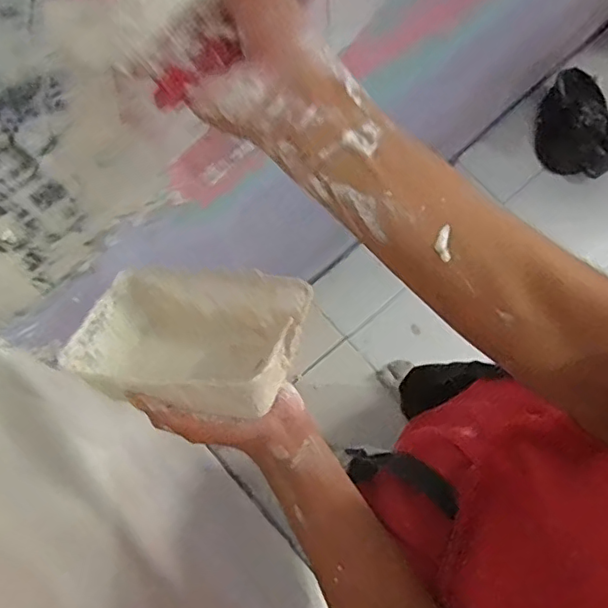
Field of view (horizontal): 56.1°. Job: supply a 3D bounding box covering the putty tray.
[{"bbox_3d":[-0.093,0.025,0.471,0.180,0.049,0.110,5,76,1],"label":"putty tray"}]

